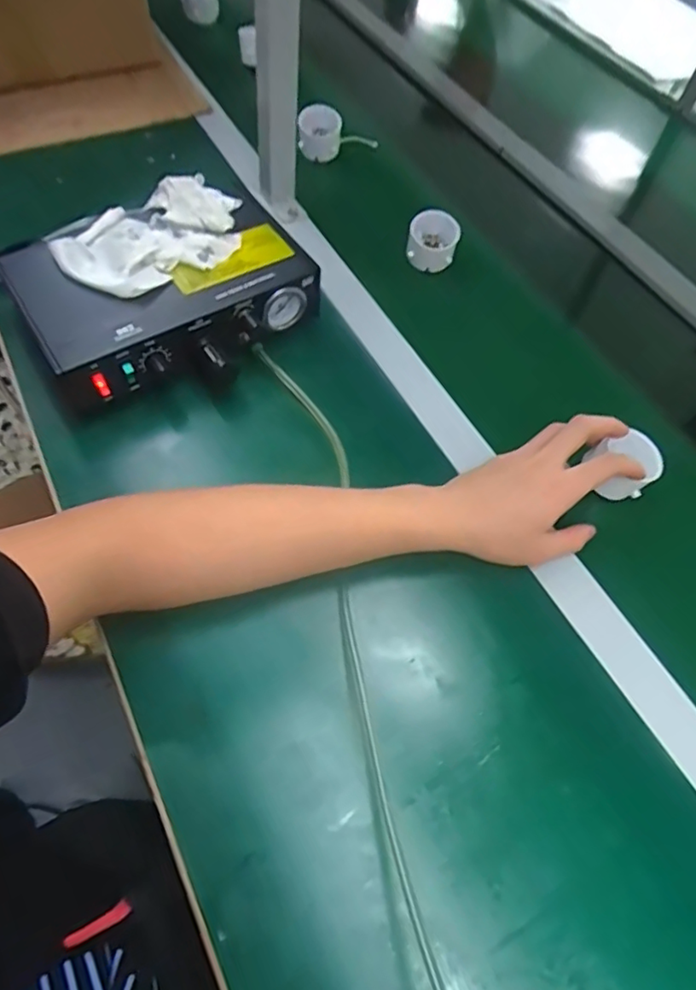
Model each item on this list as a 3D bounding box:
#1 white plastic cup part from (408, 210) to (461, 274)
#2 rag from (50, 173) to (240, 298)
[{"bbox_3d":[0.093,-0.276,0.630,0.054,0.043,0.051,13,59,2],"label":"white plastic cup part"},{"bbox_3d":[-0.175,-0.239,0.521,0.112,0.023,0.169,38,63,16],"label":"rag"}]

